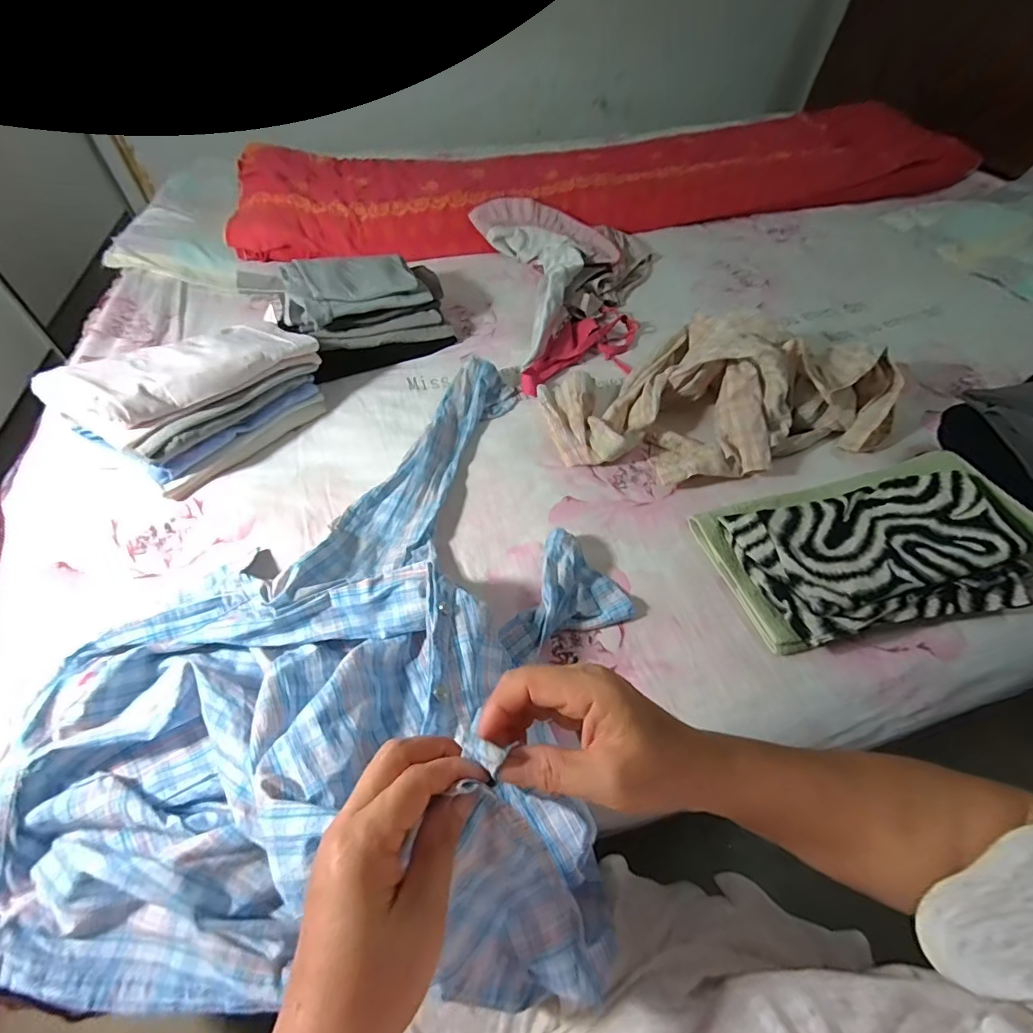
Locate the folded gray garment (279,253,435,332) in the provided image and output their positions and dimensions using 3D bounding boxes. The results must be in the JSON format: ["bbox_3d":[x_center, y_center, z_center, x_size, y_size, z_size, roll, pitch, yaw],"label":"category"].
[{"bbox_3d":[-0.262,-0.366,0.757,0.211,0.047,0.131,-23,55,-17],"label":"folded gray garment"}]

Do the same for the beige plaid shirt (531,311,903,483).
[{"bbox_3d":[0.272,-0.178,0.654,0.451,0.112,0.237,-12,53,-9],"label":"beige plaid shirt"}]

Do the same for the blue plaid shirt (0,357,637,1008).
[{"bbox_3d":[-0.144,0.036,0.471,0.476,0.157,0.641,2,52,2],"label":"blue plaid shirt"}]

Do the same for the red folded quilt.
[{"bbox_3d":[0.134,-0.765,1.083,1.425,0.142,0.373,-8,52,-6],"label":"red folded quilt"}]

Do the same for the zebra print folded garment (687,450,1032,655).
[{"bbox_3d":[0.392,0.021,0.530,0.335,0.063,0.202,-13,53,-10],"label":"zebra print folded garment"}]

